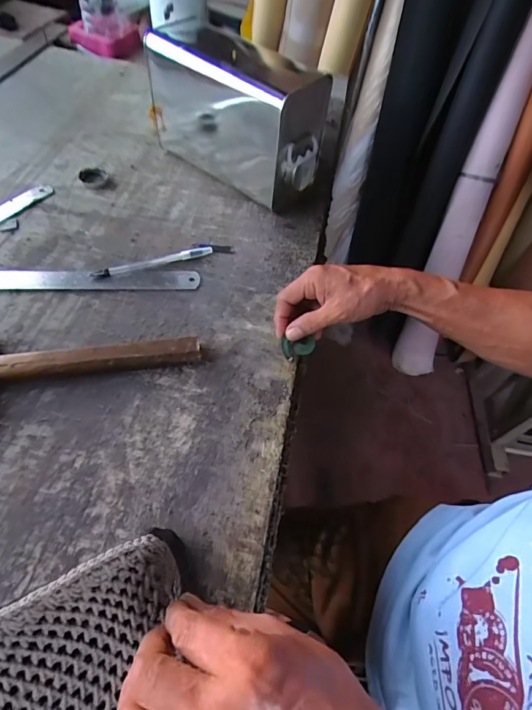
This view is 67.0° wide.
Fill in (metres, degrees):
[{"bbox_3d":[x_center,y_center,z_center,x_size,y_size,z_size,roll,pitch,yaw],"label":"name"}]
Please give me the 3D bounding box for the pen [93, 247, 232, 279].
[{"bbox_3d":[-0.126,-0.118,0.499,0.173,0.009,0.015,-16,59,-15],"label":"pen"}]

